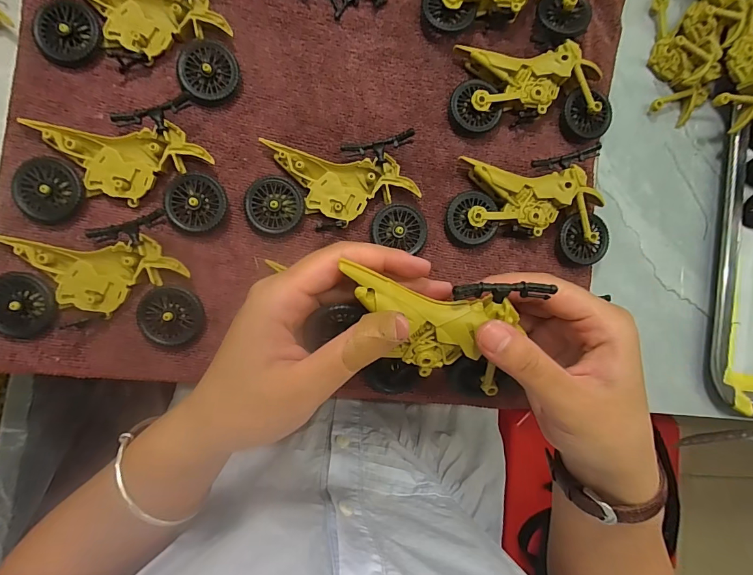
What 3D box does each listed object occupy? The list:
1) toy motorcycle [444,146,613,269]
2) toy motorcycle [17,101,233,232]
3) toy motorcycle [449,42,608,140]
[{"bbox_3d":[0.110,-0.062,0.275,0.115,0.022,0.075,8,87,-8],"label":"toy motorcycle"},{"bbox_3d":[-0.154,-0.071,0.238,0.112,0.014,0.073,-4,89,-8],"label":"toy motorcycle"},{"bbox_3d":[0.110,-0.138,0.275,0.114,0.021,0.057,-1,89,-8],"label":"toy motorcycle"}]

